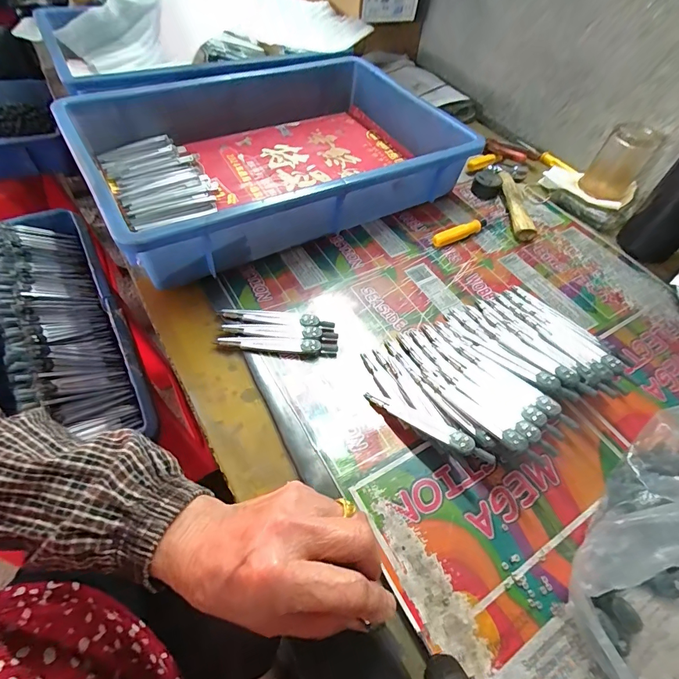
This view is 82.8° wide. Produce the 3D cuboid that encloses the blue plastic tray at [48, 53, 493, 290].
[{"bbox_3d":[-0.079,-0.243,0.489,0.430,0.082,0.310,-25,60,-22],"label":"blue plastic tray"}]

